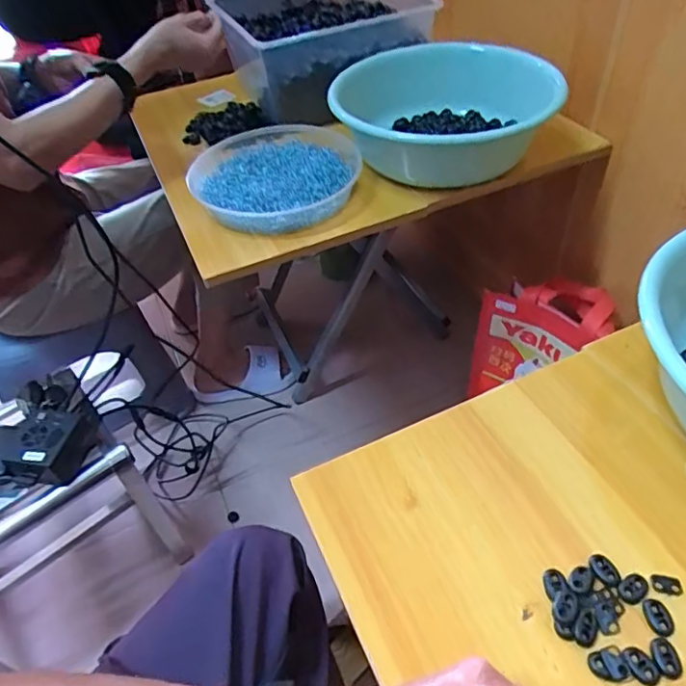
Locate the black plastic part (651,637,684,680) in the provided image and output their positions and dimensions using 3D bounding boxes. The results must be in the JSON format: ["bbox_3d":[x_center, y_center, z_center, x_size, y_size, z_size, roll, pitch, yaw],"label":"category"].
[{"bbox_3d":[0.200,0.194,0.341,0.015,0.004,0.022,-7,46,0],"label":"black plastic part"}]

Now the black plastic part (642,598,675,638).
[{"bbox_3d":[0.204,0.177,0.358,0.017,0.004,0.022,-7,46,0],"label":"black plastic part"}]

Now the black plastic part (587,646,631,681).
[{"bbox_3d":[0.164,0.198,0.341,0.021,0.010,0.018,-16,47,-9],"label":"black plastic part"}]

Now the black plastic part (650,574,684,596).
[{"bbox_3d":[0.218,0.163,0.373,0.019,0.004,0.012,4,47,10],"label":"black plastic part"}]

